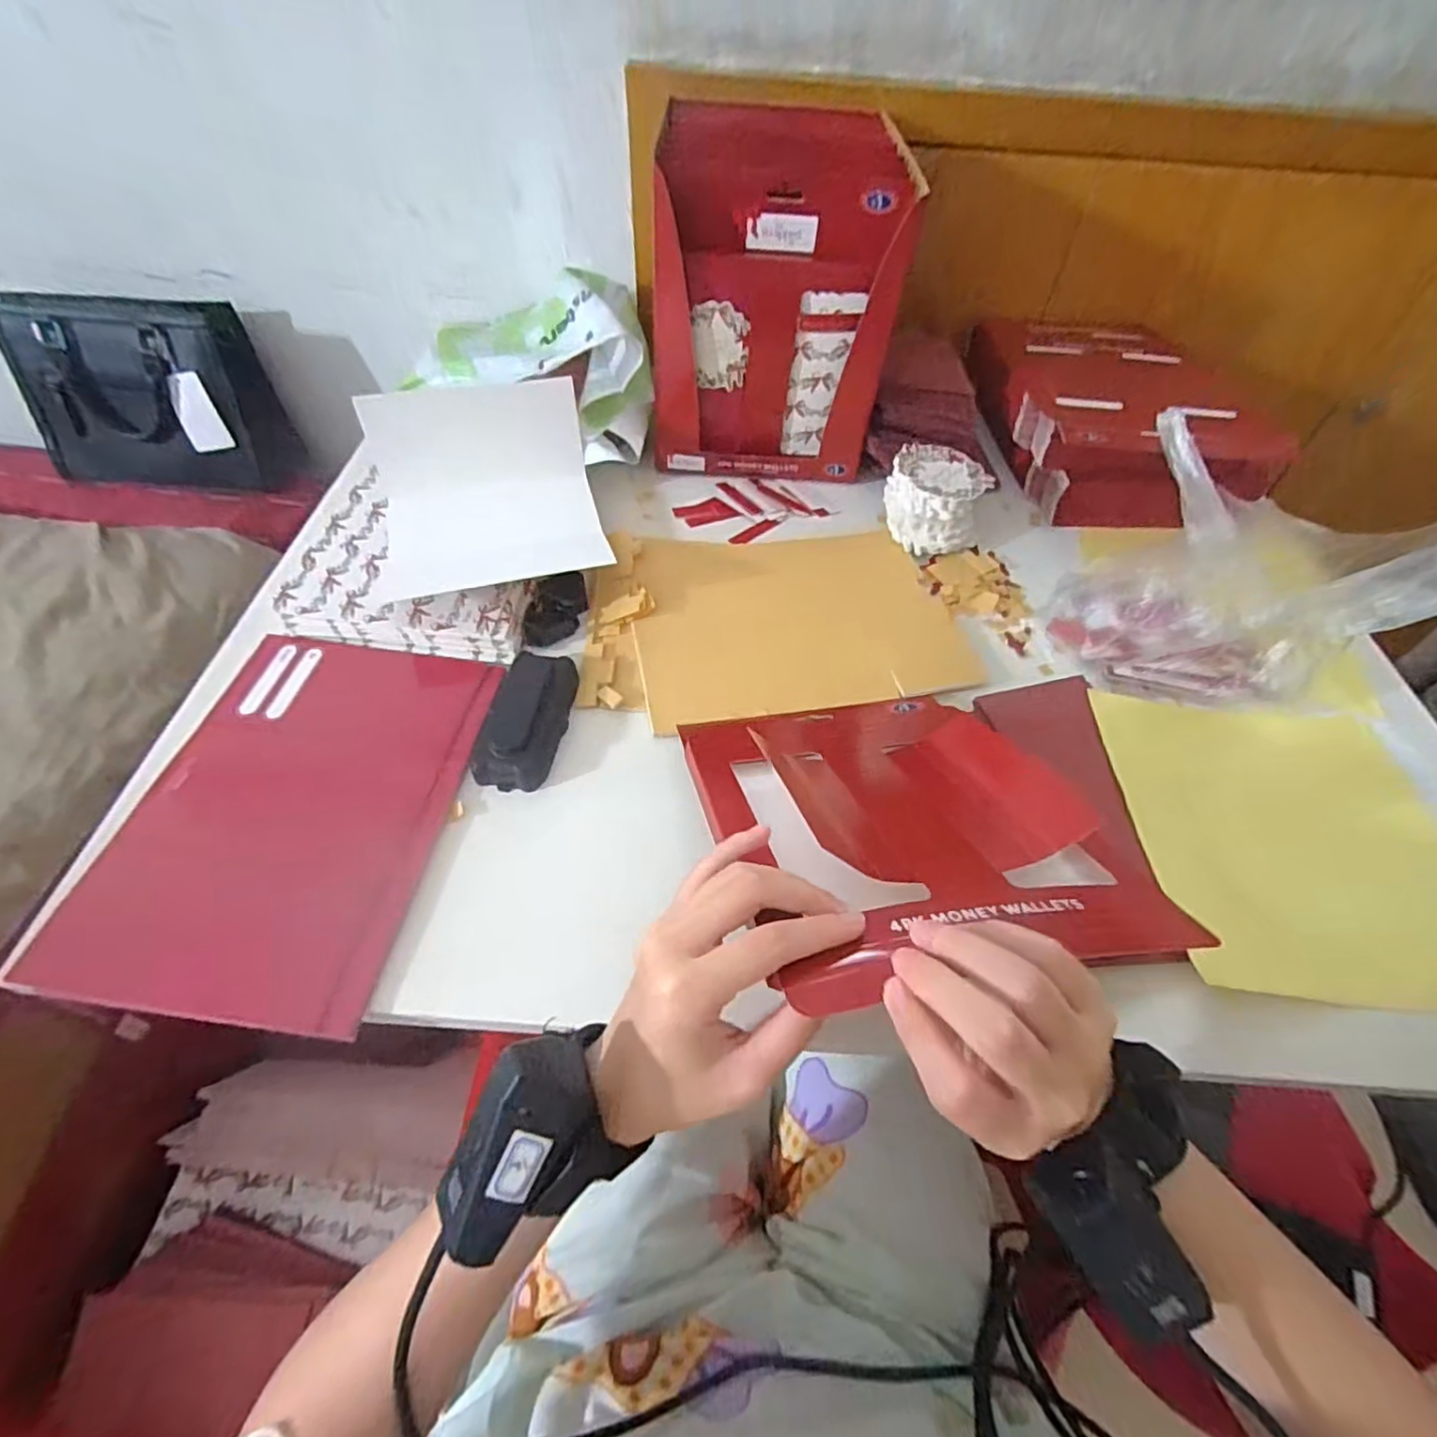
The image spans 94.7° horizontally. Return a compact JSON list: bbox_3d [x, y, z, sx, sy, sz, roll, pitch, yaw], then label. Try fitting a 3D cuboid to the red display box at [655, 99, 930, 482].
[{"bbox_3d":[0.049,-0.372,0.601,0.194,0.244,0.144,3,52,-1],"label":"red display box"}]

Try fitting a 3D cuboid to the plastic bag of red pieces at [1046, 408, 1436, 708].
[{"bbox_3d":[0.368,-0.102,0.457,0.132,0.191,0.187,-30,59,-24],"label":"plastic bag of red pieces"}]

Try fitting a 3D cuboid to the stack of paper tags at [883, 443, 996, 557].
[{"bbox_3d":[0.193,-0.195,0.596,0.084,0.068,0.068,15,53,9],"label":"stack of paper tags"}]

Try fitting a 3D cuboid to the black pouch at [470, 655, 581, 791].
[{"bbox_3d":[-0.135,-0.002,0.467,0.052,0.022,0.107,6,52,2],"label":"black pouch"}]

